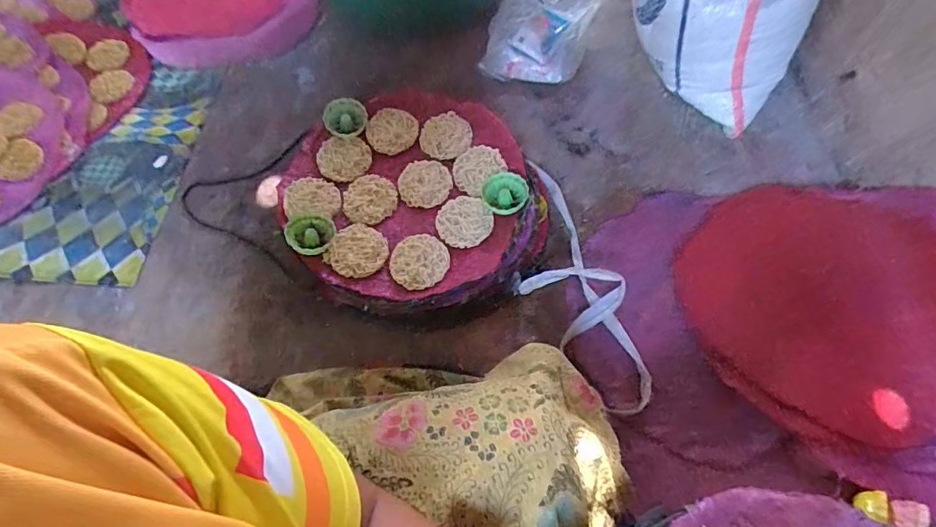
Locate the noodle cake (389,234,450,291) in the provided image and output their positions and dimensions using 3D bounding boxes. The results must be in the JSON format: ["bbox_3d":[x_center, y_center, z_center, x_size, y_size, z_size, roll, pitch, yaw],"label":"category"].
[{"bbox_3d":[-0.064,-0.005,0.661,0.076,0.009,0.078,-14,63,-6],"label":"noodle cake"}]

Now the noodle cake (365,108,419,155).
[{"bbox_3d":[-0.114,-0.200,0.763,0.076,0.028,0.065,-8,63,-3],"label":"noodle cake"}]

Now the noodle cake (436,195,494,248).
[{"bbox_3d":[-0.006,-0.058,0.688,0.072,0.014,0.075,0,62,1],"label":"noodle cake"}]

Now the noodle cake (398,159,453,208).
[{"bbox_3d":[-0.060,-0.117,0.720,0.073,0.014,0.077,0,62,1],"label":"noodle cake"}]

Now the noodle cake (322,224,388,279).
[{"bbox_3d":[-0.145,-0.015,0.667,0.069,0.016,0.073,0,62,1],"label":"noodle cake"}]

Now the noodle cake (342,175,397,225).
[{"bbox_3d":[-0.136,-0.089,0.706,0.072,0.012,0.075,0,62,1],"label":"noodle cake"}]

